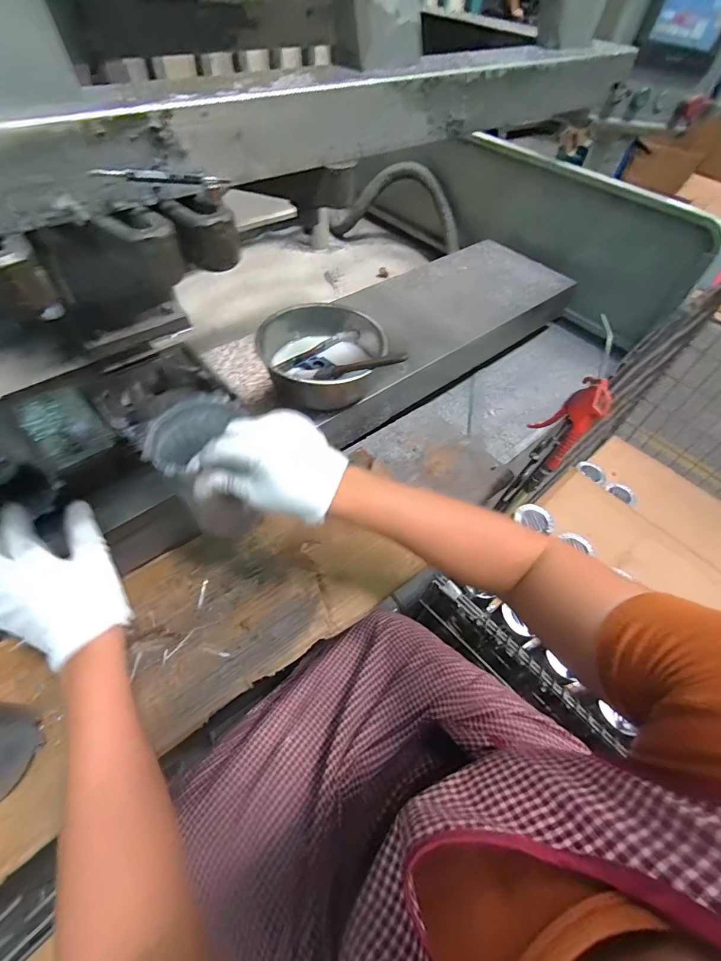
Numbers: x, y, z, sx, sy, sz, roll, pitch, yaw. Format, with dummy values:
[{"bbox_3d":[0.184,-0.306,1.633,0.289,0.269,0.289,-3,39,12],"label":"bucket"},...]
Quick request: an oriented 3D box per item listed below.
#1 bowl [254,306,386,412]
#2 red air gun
[{"bbox_3d":[-0.050,-0.194,0.630,0.165,0.071,0.170,2,54,-3],"label":"bowl"},{"bbox_3d":[0.300,-0.084,0.578,0.032,0.124,0.078,3,52,-23],"label":"red air gun"}]

